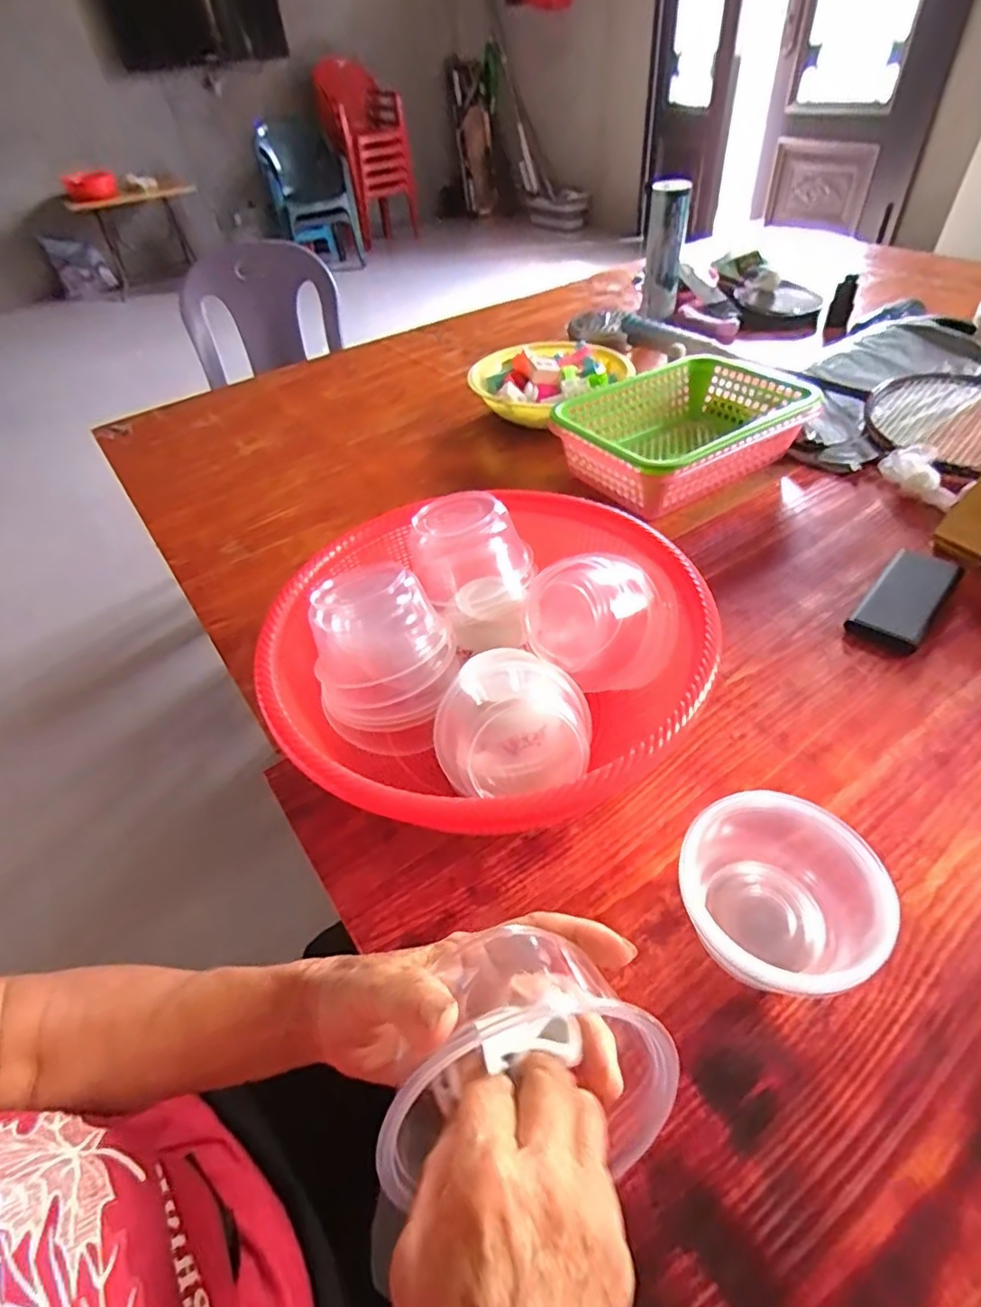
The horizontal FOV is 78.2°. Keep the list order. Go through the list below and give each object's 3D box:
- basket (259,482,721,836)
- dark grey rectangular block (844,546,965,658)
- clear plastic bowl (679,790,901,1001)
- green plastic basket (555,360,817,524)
[{"bbox_3d":[-0.004,0.007,0.500,0.330,0.142,0.330,-3,45,3],"label":"basket"},{"bbox_3d":[0.409,-0.053,0.596,0.060,0.017,0.143,31,56,32],"label":"dark grey rectangular block"},{"bbox_3d":[0.175,0.156,0.377,0.113,0.083,0.106,-3,45,3],"label":"clear plastic bowl"},{"bbox_3d":[0.256,-0.288,0.795,0.301,0.091,0.210,-25,48,-17],"label":"green plastic basket"}]

